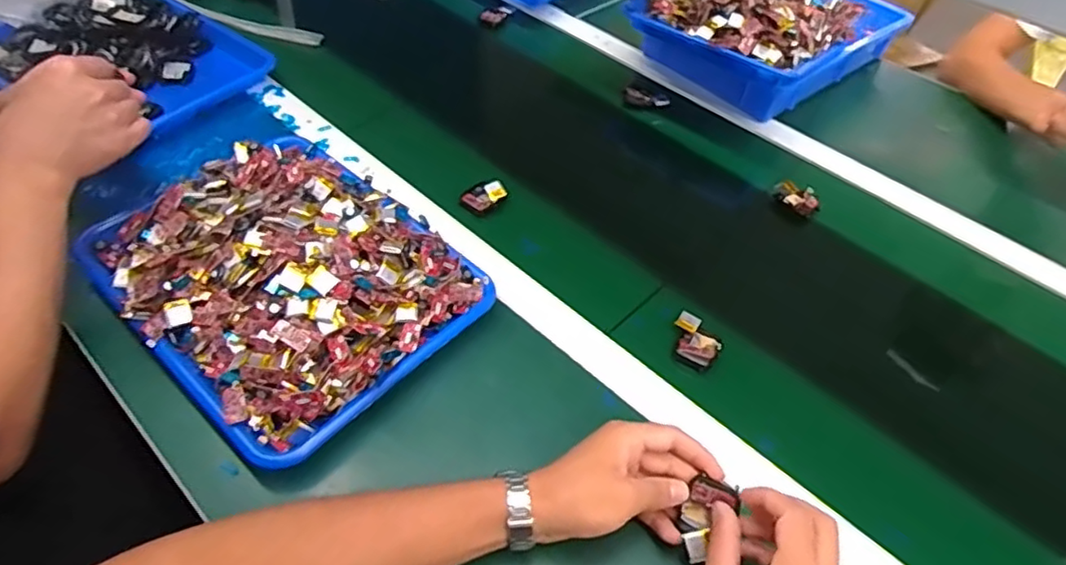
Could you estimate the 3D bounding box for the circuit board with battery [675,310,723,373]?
[{"bbox_3d":[0.151,0.056,0.586,0.047,0.016,0.042,32,55,20],"label":"circuit board with battery"}]

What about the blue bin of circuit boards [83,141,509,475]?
[{"bbox_3d":[-0.225,-0.018,0.564,0.315,0.068,0.242,36,56,23],"label":"blue bin of circuit boards"}]

